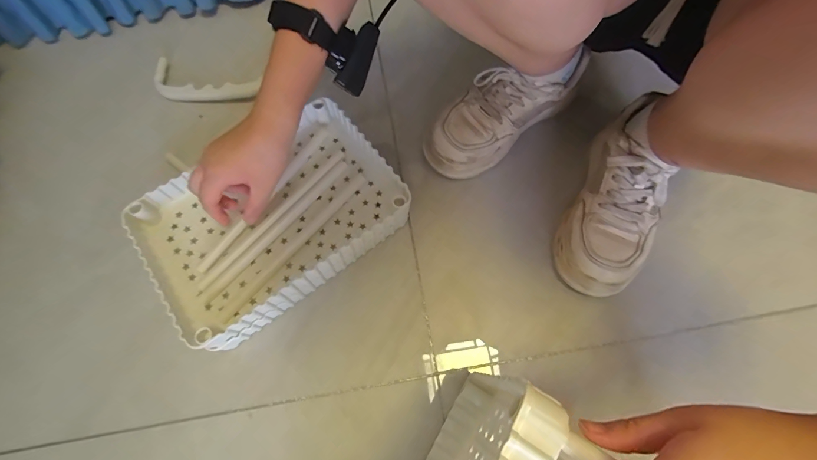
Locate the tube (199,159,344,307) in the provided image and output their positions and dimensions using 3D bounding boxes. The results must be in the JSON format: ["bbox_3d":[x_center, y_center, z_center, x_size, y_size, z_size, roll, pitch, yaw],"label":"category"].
[{"bbox_3d":[-0.157,-0.005,0.415,0.012,0.007,0.230,37,73,13],"label":"tube"}]

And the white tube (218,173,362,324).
[{"bbox_3d":[-0.134,0.013,0.408,0.016,0.010,0.230,38,73,13],"label":"white tube"}]

